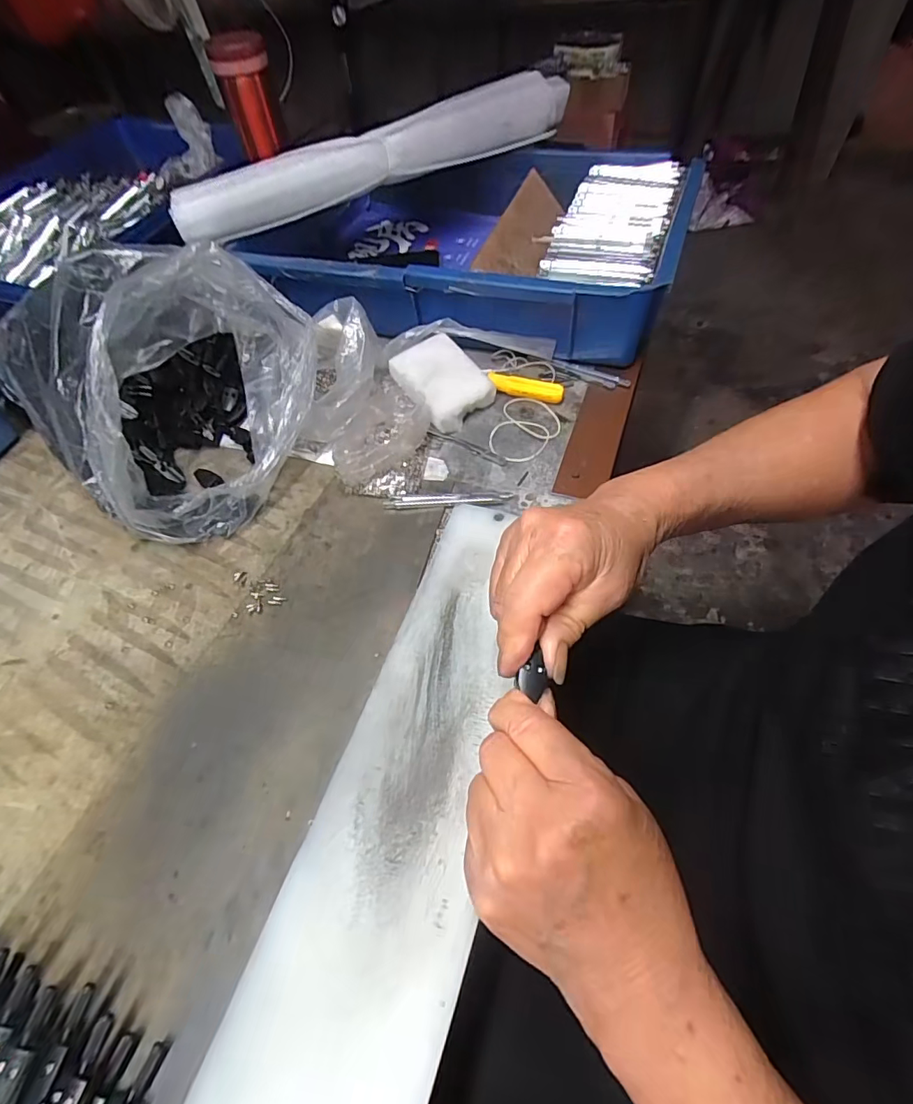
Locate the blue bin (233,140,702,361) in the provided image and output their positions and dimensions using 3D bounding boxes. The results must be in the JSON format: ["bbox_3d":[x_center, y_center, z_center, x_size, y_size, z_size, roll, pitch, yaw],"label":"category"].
[{"bbox_3d":[0.013,-0.324,0.524,0.399,0.080,0.276,16,58,15],"label":"blue bin"}]

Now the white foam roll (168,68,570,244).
[{"bbox_3d":[-0.075,-0.405,0.509,0.424,0.052,0.039,-23,56,-11],"label":"white foam roll"}]

